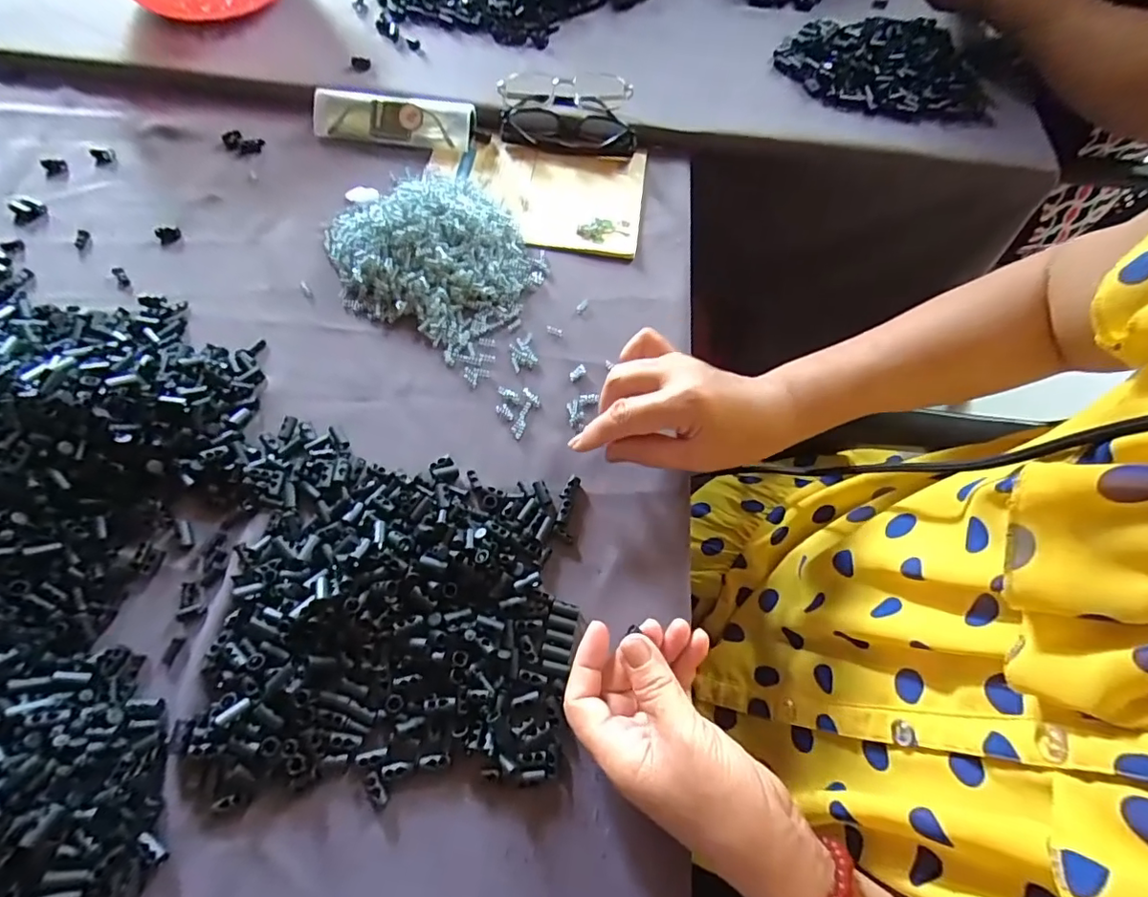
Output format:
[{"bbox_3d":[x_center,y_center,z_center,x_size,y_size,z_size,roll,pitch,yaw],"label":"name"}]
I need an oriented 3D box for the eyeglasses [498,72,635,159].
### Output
[{"bbox_3d":[-0.007,-0.332,0.532,0.132,0.034,0.073,7,66,1],"label":"eyeglasses"}]

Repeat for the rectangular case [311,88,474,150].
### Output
[{"bbox_3d":[-0.177,-0.321,0.528,0.155,0.018,0.046,6,100,1],"label":"rectangular case"}]

